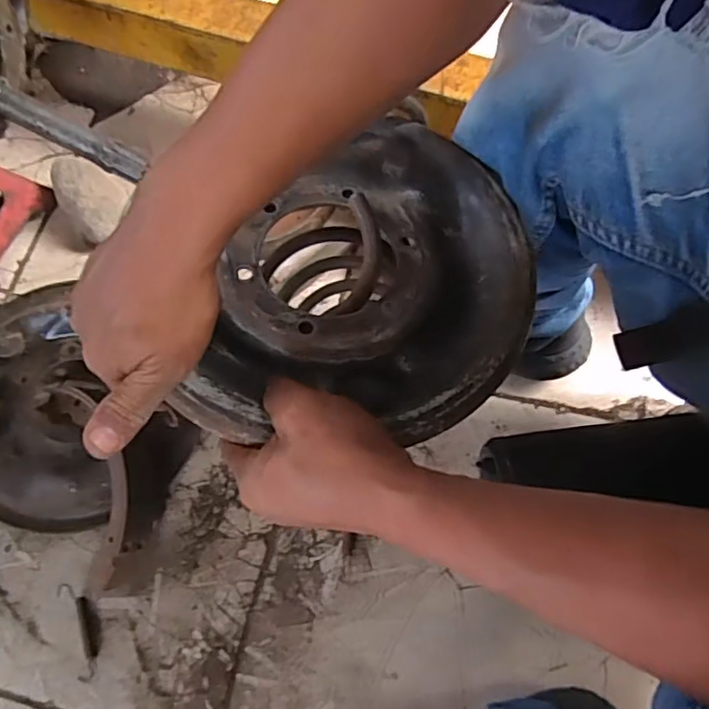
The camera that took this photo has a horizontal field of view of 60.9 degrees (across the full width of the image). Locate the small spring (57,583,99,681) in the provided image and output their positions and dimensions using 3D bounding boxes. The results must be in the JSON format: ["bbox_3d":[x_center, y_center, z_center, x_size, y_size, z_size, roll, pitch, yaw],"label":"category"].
[{"bbox_3d":[-0.270,0.271,0.595,0.026,0.008,0.093,-22,69,-8],"label":"small spring"}]

